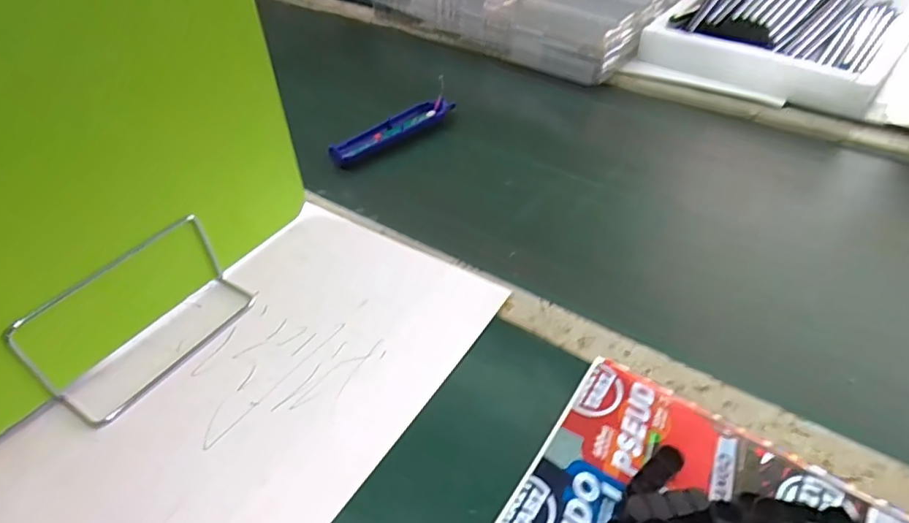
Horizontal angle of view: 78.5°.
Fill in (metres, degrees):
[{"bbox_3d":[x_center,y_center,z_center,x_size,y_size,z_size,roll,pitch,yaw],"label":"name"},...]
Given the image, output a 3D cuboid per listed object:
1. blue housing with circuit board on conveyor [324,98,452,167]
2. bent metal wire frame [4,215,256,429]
[{"bbox_3d":[-0.072,-0.158,0.670,0.170,0.010,0.038,-37,73,-26],"label":"blue housing with circuit board on conveyor"},{"bbox_3d":[-0.236,0.037,0.419,0.065,0.082,0.156,26,50,27],"label":"bent metal wire frame"}]

